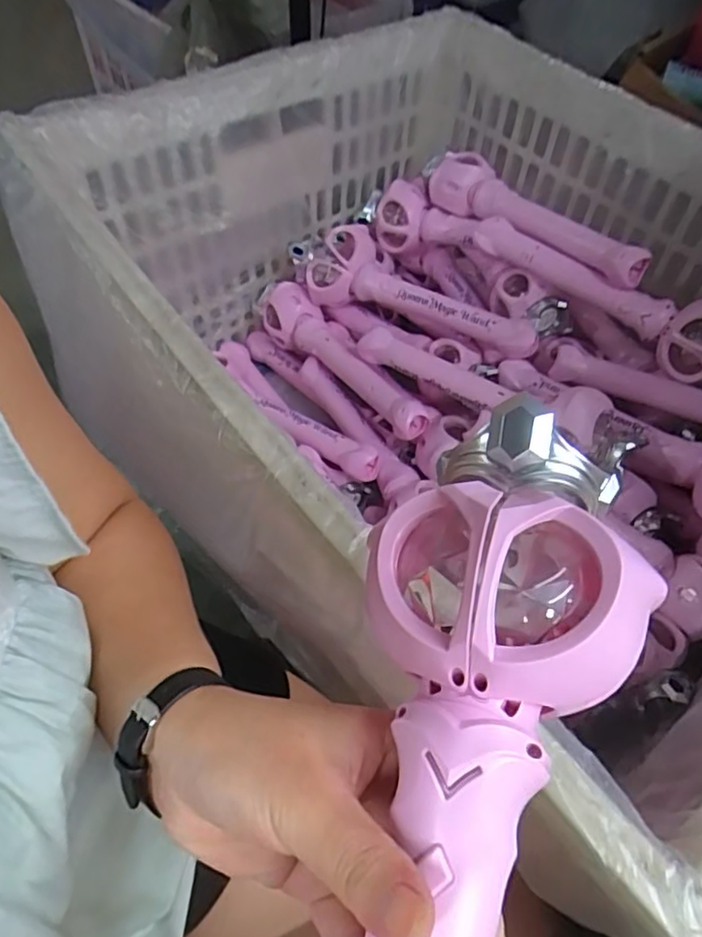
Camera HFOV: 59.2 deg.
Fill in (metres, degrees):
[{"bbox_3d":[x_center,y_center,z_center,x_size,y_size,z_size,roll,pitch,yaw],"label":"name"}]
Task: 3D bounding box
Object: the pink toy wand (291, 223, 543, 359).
[{"bbox_3d":[0.080,-0.239,0.846,0.352,0.075,0.080,23,57,13],"label":"pink toy wand"}]

